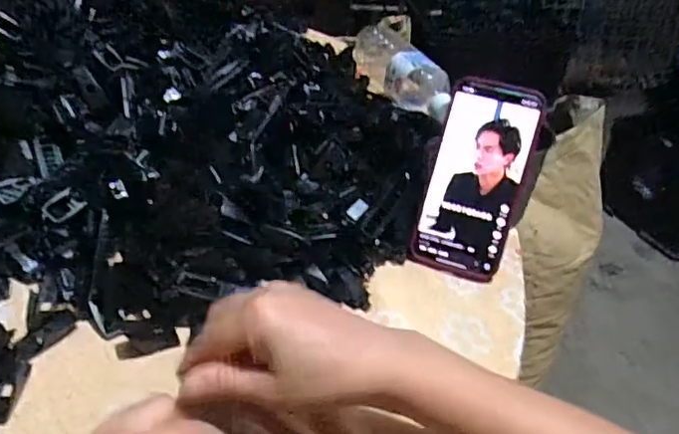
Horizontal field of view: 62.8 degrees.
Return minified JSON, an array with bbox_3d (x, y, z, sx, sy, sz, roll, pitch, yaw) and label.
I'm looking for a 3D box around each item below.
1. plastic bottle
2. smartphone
[{"bbox_3d":[0.083,-0.195,0.731,0.069,0.071,0.217,-9,42,-18],"label":"plastic bottle"},{"bbox_3d":[0.117,-0.031,0.470,0.082,0.164,0.008,13,6,14],"label":"smartphone"}]

